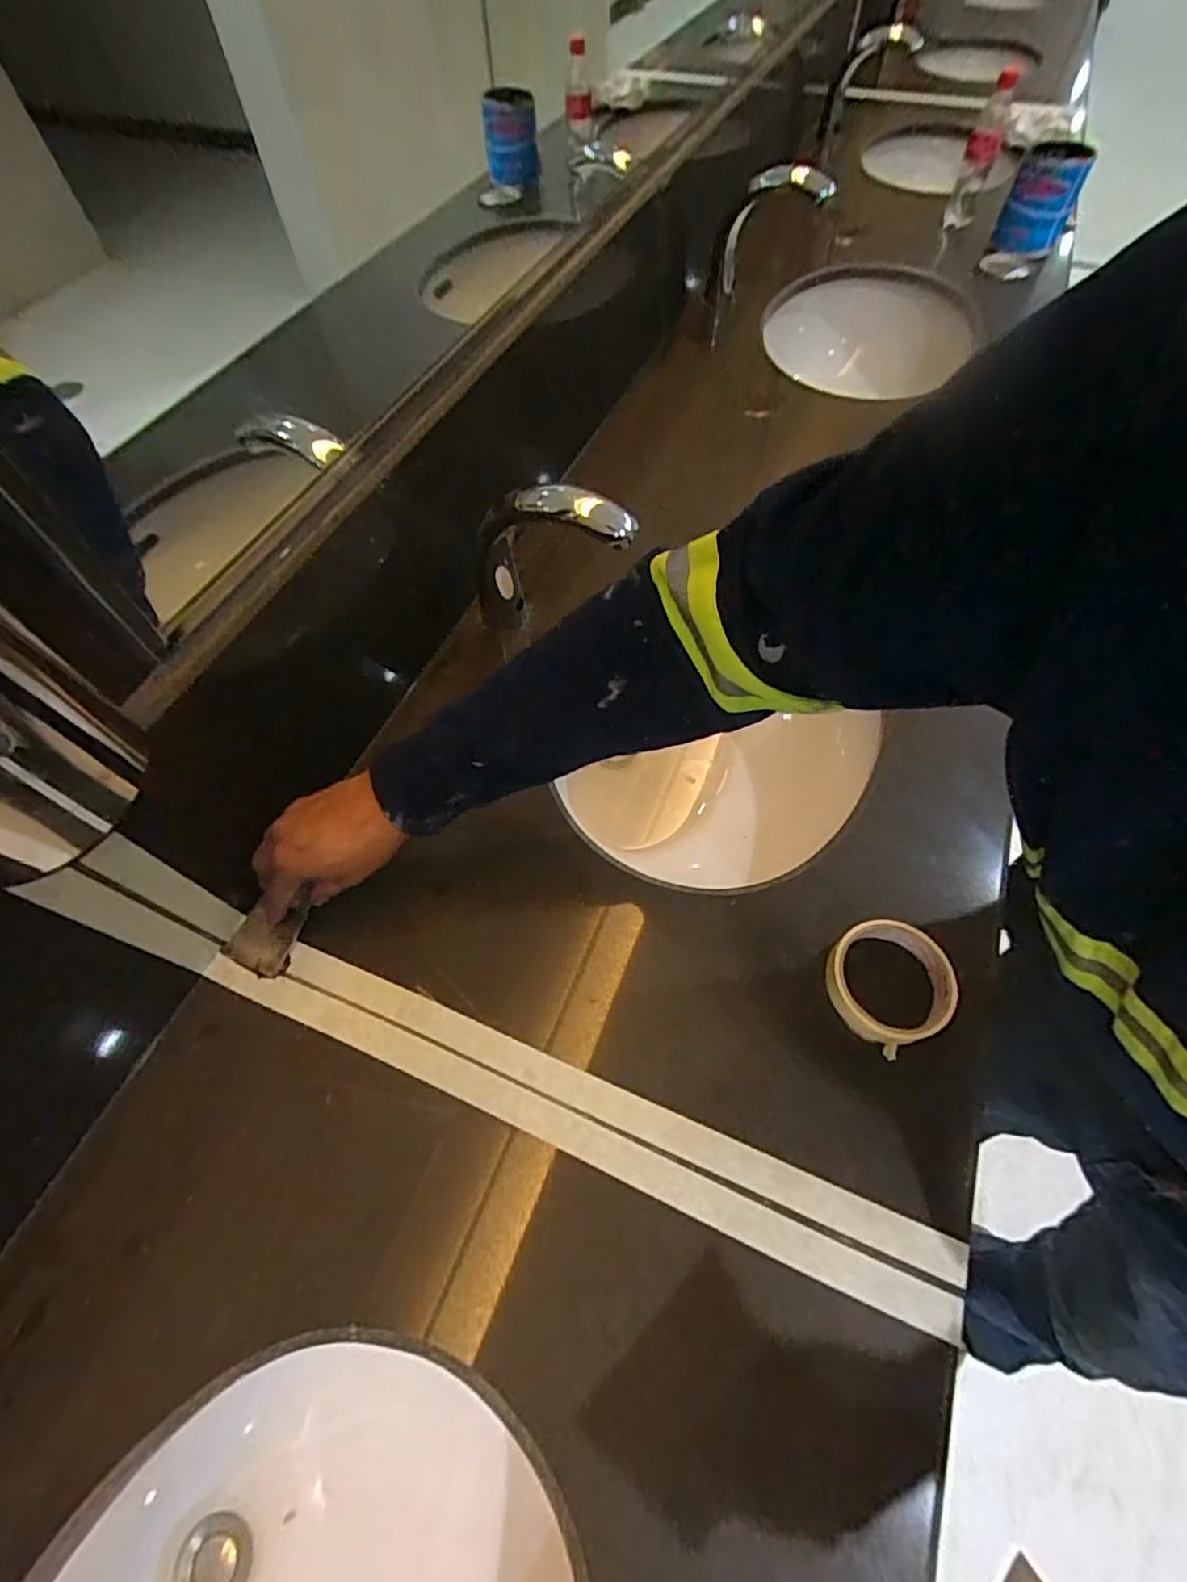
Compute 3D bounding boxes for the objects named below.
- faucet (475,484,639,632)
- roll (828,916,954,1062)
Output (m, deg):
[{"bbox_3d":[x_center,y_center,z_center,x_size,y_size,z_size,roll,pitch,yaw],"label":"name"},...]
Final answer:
[{"bbox_3d":[-0.044,-0.218,0.616,0.168,0.181,0.038,13,62,9],"label":"faucet"},{"bbox_3d":[0.222,0.143,0.472,0.086,0.023,0.086,-1,60,2],"label":"roll"}]

